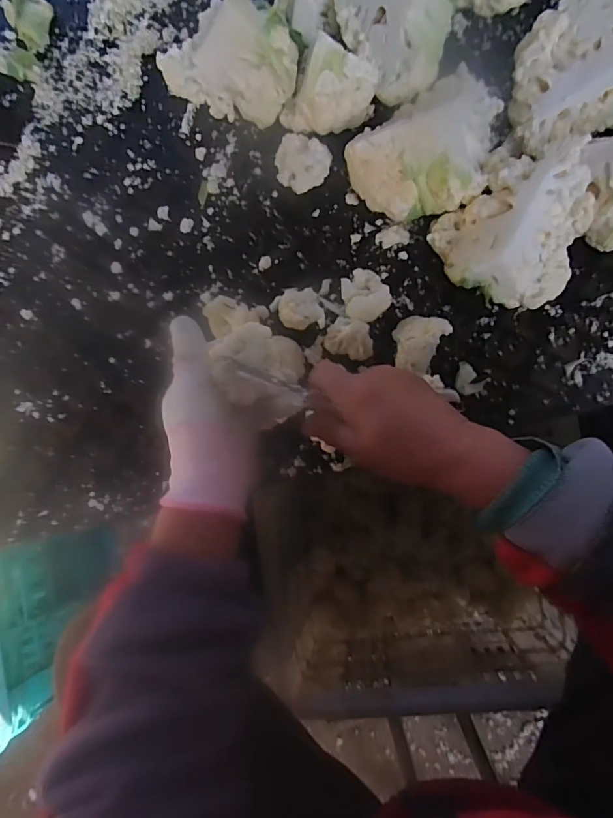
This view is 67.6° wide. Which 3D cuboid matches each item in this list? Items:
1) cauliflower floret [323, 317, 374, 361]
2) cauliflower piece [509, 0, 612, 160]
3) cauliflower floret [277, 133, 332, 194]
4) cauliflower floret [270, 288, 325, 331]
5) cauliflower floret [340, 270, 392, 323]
[{"bbox_3d":[0.040,-0.063,0.414,0.043,0.028,0.030,19,86,9],"label":"cauliflower floret"},{"bbox_3d":[0.231,-0.285,0.383,0.118,0.096,0.091,-22,81,4],"label":"cauliflower piece"},{"bbox_3d":[-0.002,-0.225,0.426,0.051,0.043,0.037,-10,82,5],"label":"cauliflower floret"},{"bbox_3d":[-0.009,-0.090,0.421,0.048,0.029,0.041,-10,82,5],"label":"cauliflower floret"},{"bbox_3d":[0.053,-0.101,0.412,0.040,0.036,0.049,-15,82,5],"label":"cauliflower floret"}]

